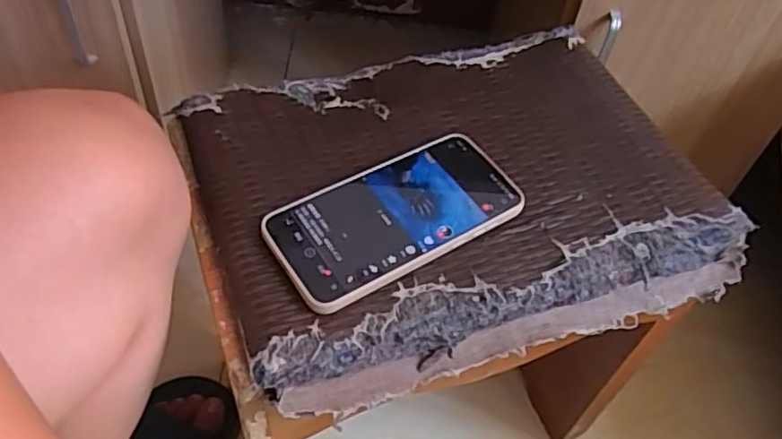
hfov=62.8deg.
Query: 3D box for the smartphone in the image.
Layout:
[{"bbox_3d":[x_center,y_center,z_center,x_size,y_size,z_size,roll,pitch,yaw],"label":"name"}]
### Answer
[{"bbox_3d":[0.005,-0.005,0.420,0.165,0.008,0.081,-25,57,-24],"label":"smartphone"}]

